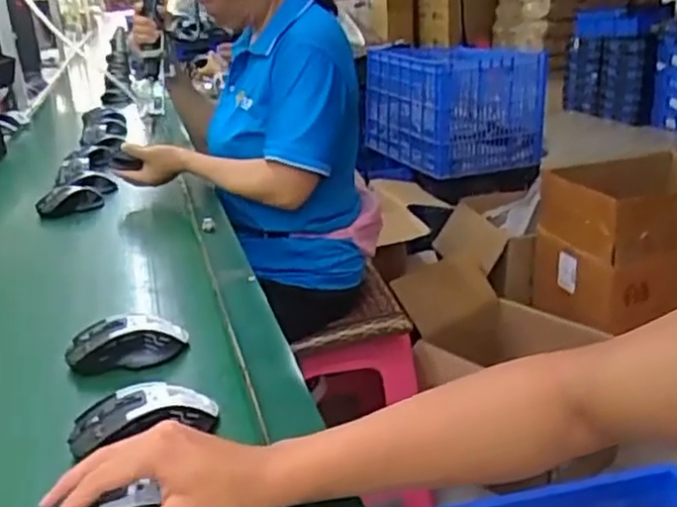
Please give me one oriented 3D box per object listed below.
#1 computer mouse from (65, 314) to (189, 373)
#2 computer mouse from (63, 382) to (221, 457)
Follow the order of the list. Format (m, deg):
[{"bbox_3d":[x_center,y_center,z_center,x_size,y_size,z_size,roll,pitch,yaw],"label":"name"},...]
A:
[{"bbox_3d":[-0.215,0.087,0.701,0.113,0.040,0.055,-6,22,-5],"label":"computer mouse"},{"bbox_3d":[-0.159,0.134,0.573,0.118,0.035,0.061,-10,23,-15],"label":"computer mouse"}]

